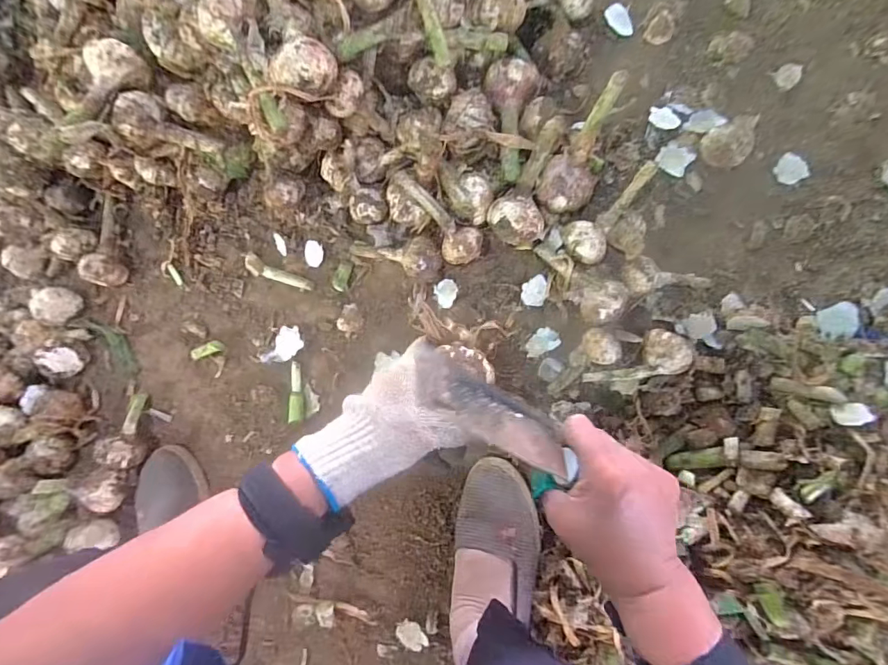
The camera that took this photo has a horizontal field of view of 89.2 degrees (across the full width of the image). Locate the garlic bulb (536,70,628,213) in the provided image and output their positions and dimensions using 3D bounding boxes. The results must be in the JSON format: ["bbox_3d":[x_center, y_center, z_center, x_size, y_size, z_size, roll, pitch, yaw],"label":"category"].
[{"bbox_3d":[0.148,-0.196,0.459,0.055,0.142,0.063,33,54,9],"label":"garlic bulb"}]

